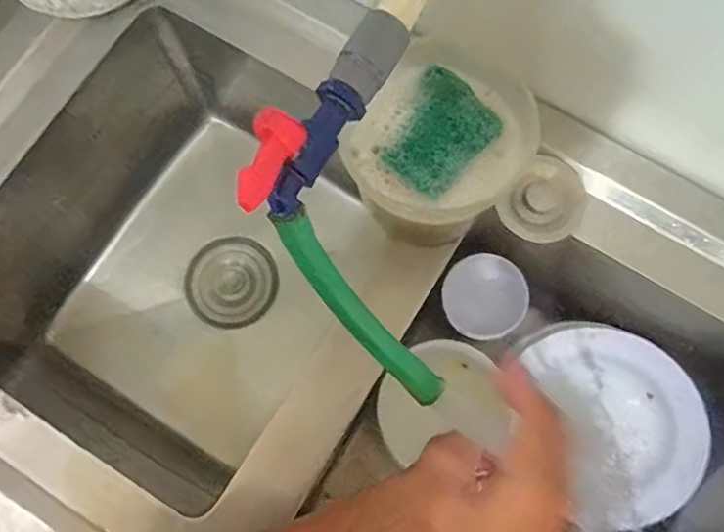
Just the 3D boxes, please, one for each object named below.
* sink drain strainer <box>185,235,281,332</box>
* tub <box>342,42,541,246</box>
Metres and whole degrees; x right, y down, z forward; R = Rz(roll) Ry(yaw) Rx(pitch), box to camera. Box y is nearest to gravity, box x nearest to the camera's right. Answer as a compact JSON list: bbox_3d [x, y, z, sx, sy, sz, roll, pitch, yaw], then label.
[{"bbox_3d":[-0.175,0.023,0.803,0.115,0.025,0.120,0,76,0],"label":"sink drain strainer"},{"bbox_3d":[0.062,-0.099,0.518,0.143,0.103,0.159,38,79,9],"label":"tub"}]

